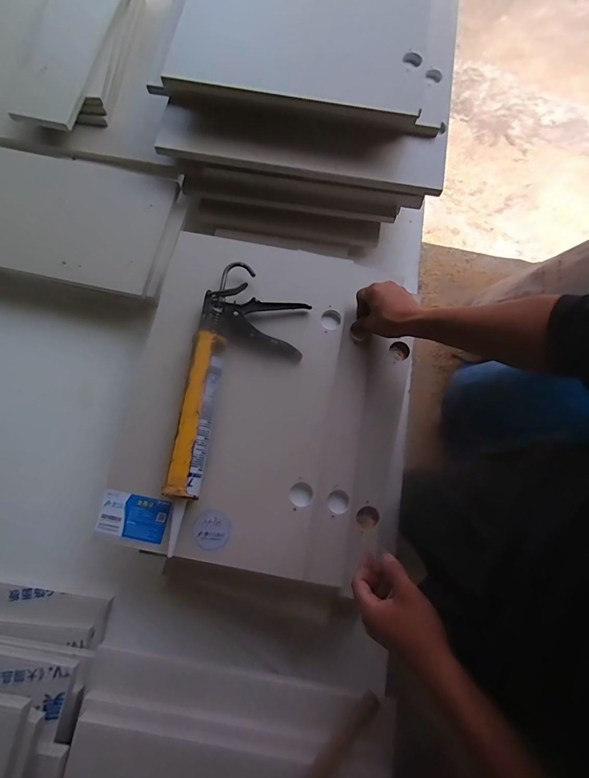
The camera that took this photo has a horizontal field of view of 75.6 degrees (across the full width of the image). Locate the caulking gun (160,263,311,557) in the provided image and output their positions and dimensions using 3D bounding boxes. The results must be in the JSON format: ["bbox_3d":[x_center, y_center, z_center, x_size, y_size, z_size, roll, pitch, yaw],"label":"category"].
[{"bbox_3d":[-0.088,0.011,0.586,0.162,0.071,0.426,10,77,1],"label":"caulking gun"}]

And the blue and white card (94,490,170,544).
[{"bbox_3d":[-0.240,0.188,0.563,0.098,0.008,0.060,12,77,2],"label":"blue and white card"}]

